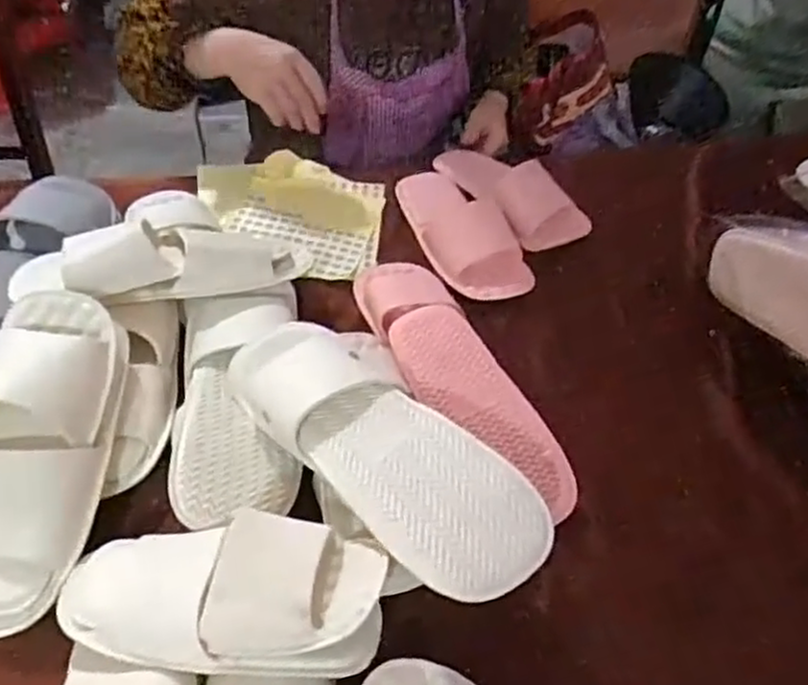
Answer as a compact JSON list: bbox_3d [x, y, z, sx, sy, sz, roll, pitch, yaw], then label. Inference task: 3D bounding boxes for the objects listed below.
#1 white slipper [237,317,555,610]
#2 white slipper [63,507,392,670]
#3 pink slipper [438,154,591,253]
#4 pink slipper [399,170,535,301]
[{"bbox_3d":[-0.024,0.082,0.620,0.116,0.045,0.321,-34,60,-27],"label":"white slipper"},{"bbox_3d":[-0.126,0.181,0.551,0.221,0.055,0.103,-7,49,13],"label":"white slipper"},{"bbox_3d":[0.128,-0.197,0.937,0.097,0.052,0.209,-31,59,-26],"label":"pink slipper"},{"bbox_3d":[0.068,-0.146,0.900,0.100,0.046,0.228,-13,52,-13],"label":"pink slipper"}]

